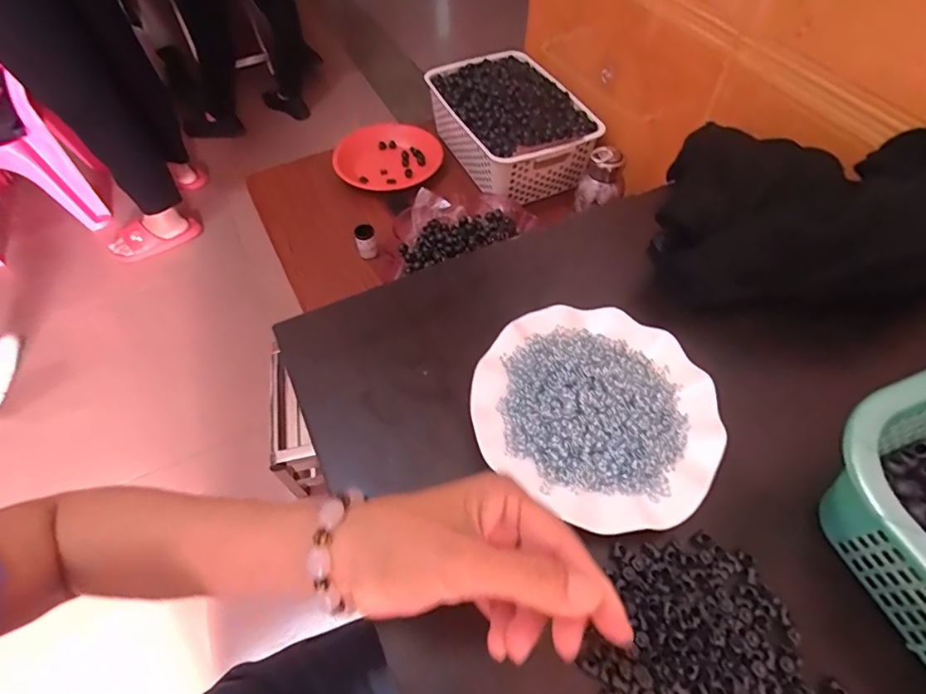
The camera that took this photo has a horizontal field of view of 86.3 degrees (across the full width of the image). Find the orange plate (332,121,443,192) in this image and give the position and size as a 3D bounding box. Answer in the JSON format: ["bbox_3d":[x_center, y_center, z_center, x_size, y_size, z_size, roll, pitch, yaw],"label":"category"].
[{"bbox_3d":[-0.142,-0.366,0.943,0.200,0.036,0.166,-4,56,-2],"label":"orange plate"}]

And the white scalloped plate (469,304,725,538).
[{"bbox_3d":[0.104,0.046,0.388,0.181,0.027,0.173,-1,56,1],"label":"white scalloped plate"}]

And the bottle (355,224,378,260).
[{"bbox_3d":[-0.154,-0.168,0.786,0.029,0.050,0.028,-10,56,-5],"label":"bottle"}]

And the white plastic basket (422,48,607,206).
[{"bbox_3d":[0.084,-0.405,0.886,0.220,0.121,0.291,-19,58,-11],"label":"white plastic basket"}]

